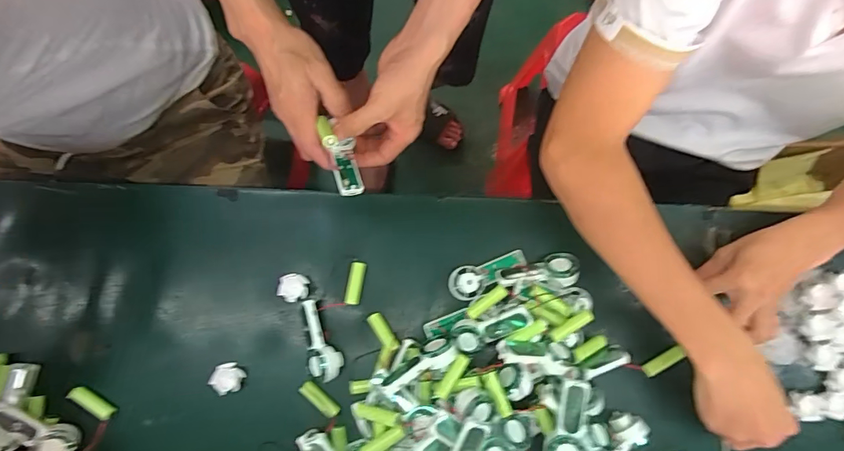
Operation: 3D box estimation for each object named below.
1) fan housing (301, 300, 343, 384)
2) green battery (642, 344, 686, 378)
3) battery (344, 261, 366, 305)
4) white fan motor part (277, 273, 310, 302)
[{"bbox_3d":[-0.117,0.130,0.516,0.036,0.026,0.091,-14,82,-2],"label":"fan housing"},{"bbox_3d":[0.280,0.157,0.522,0.049,0.015,0.015,-36,82,9],"label":"green battery"},{"bbox_3d":[-0.080,0.070,0.544,0.019,0.018,0.050,9,82,2],"label":"battery"},{"bbox_3d":[-0.154,0.076,0.540,0.034,0.024,0.033,0,82,0],"label":"white fan motor part"}]

